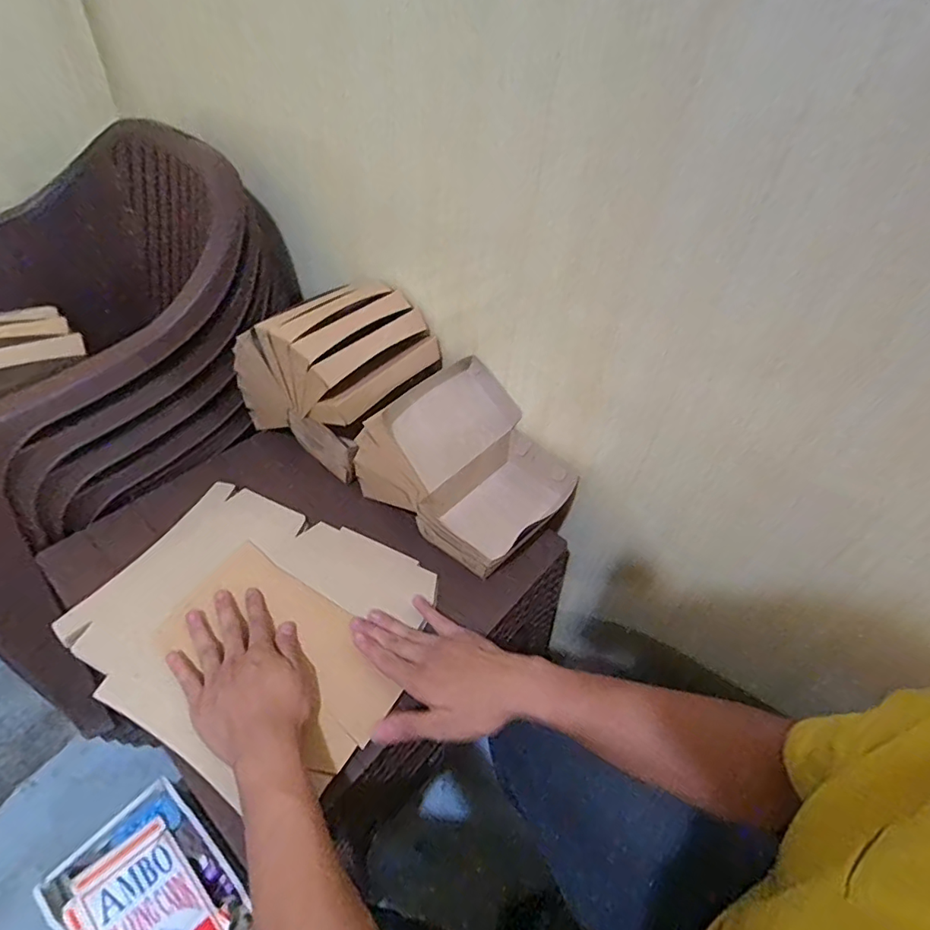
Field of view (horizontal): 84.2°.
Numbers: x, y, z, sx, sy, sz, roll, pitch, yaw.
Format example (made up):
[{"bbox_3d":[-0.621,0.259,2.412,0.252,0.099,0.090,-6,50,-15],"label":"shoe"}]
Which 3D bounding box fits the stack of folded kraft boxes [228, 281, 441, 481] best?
[{"bbox_3d":[-0.169,-0.138,0.700,0.213,0.161,0.187,31,50,22],"label":"stack of folded kraft boxes"}]

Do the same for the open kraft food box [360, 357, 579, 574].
[{"bbox_3d":[0.008,0.002,0.643,0.213,0.130,0.196,35,52,25],"label":"open kraft food box"}]

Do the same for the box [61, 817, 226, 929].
[{"bbox_3d":[-0.459,0.655,0.736,0.229,0.032,0.144,35,52,25],"label":"box"}]

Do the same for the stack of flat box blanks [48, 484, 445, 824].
[{"bbox_3d":[-0.222,0.161,0.543,0.335,0.016,0.267,20,47,13],"label":"stack of flat box blanks"}]

